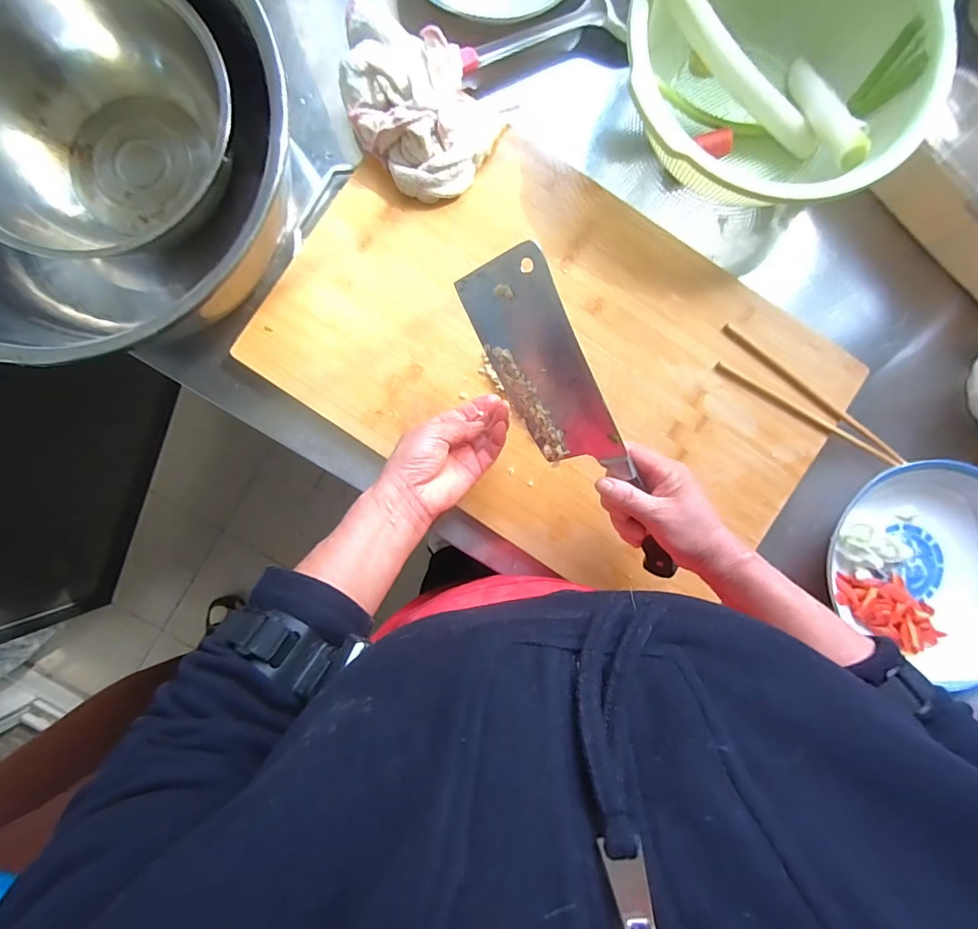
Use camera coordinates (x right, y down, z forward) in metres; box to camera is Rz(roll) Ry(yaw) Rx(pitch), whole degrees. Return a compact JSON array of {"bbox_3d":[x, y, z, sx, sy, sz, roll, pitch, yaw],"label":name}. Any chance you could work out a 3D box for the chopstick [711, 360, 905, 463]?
[{"bbox_3d":[0.326,-0.051,0.486,0.204,0.009,0.011,29,89,0],"label":"chopstick"}]

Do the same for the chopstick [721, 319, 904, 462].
[{"bbox_3d":[0.334,-0.075,0.487,0.219,0.010,0.015,37,89,0],"label":"chopstick"}]

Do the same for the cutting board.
[{"bbox_3d":[0.074,-0.113,0.488,0.544,0.013,0.370,34,89,0],"label":"cutting board"}]

